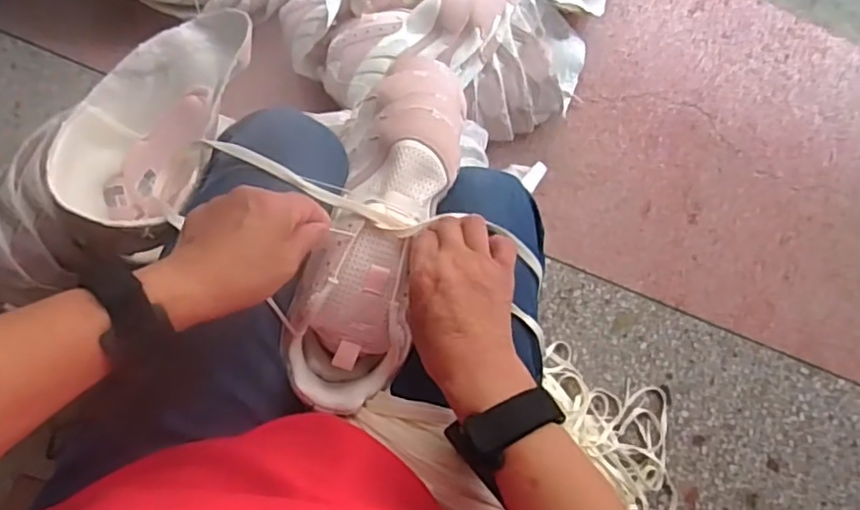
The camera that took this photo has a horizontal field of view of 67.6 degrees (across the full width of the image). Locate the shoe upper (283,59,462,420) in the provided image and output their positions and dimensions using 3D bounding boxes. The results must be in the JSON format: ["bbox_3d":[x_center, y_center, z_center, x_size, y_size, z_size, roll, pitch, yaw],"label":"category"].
[{"bbox_3d":[-0.034,-0.030,0.513,0.086,0.087,0.304,19,80,-6],"label":"shoe upper"}]

